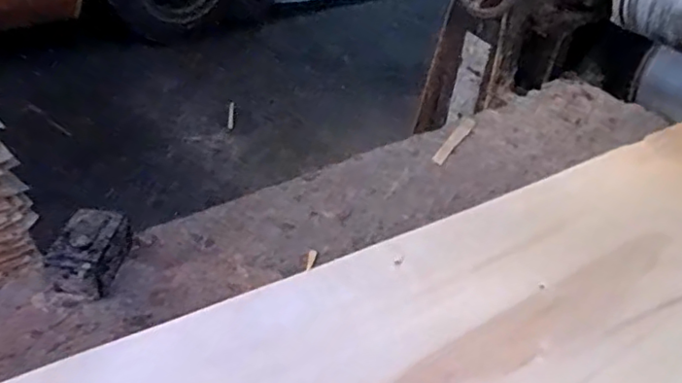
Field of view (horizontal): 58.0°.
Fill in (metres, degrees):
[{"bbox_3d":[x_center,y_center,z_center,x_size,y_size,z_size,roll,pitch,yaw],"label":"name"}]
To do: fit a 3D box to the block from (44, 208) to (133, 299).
[{"bbox_3d":[-0.331,0.084,0.815,0.076,0.078,0.109,11,38,4],"label":"block"}]

